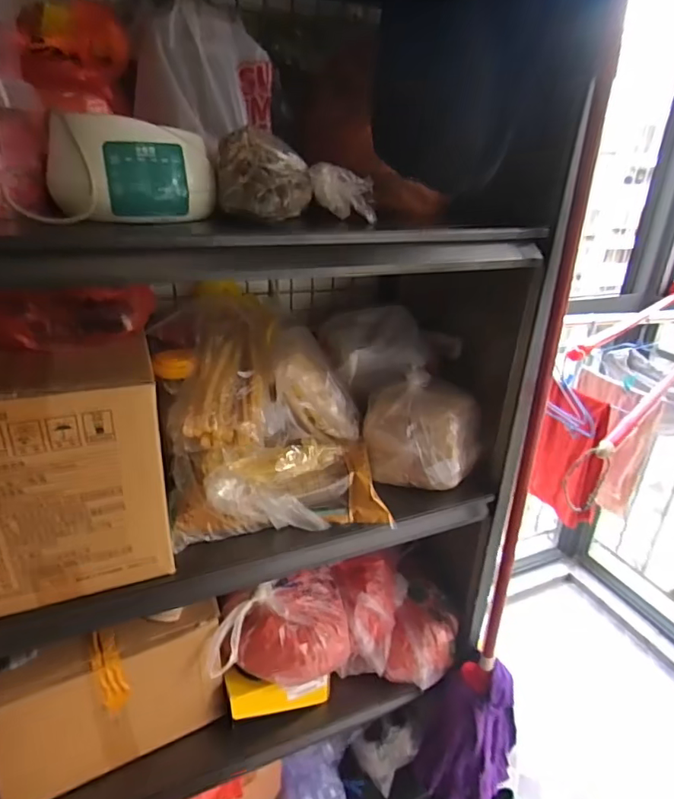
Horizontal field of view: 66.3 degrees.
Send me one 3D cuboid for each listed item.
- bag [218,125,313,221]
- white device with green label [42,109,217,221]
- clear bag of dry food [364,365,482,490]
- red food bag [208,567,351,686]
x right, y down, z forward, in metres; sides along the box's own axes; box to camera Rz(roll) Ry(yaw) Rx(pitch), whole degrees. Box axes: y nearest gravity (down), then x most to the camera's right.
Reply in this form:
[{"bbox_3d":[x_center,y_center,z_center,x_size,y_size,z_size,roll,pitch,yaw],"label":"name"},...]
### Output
[{"bbox_3d":[-0.083,-0.263,0.603,0.107,0.091,0.093,-1,25,-8],"label":"bag"},{"bbox_3d":[-0.225,-0.257,0.576,0.149,0.098,0.107,-20,33,-39],"label":"white device with green label"},{"bbox_3d":[0.145,0.054,0.883,0.189,0.167,0.100,10,26,16],"label":"clear bag of dry food"},{"bbox_3d":[-0.091,0.406,0.905,0.254,0.124,0.126,-13,29,-30],"label":"red food bag"}]

